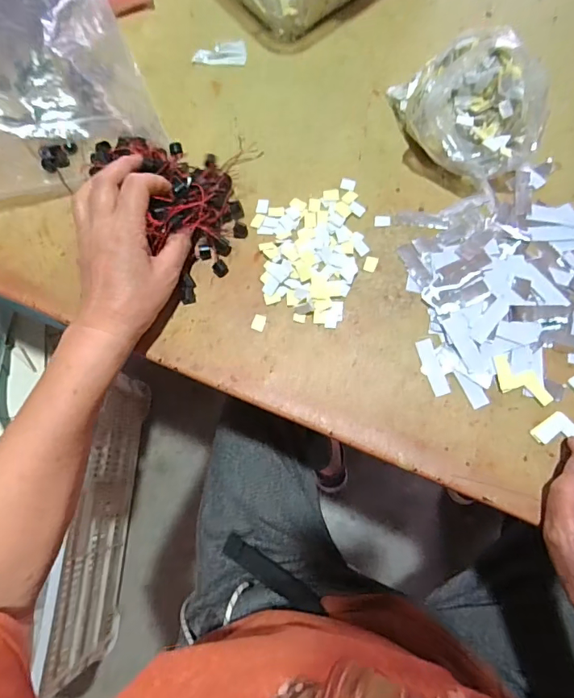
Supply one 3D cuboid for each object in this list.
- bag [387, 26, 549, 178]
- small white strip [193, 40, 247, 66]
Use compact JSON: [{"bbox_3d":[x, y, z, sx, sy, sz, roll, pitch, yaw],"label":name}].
[{"bbox_3d":[0.162,-0.205,0.407,0.103,0.075,0.110,-7,74,1],"label":"bag"},{"bbox_3d":[-0.070,-0.309,0.490,0.054,0.010,0.026,-1,74,3],"label":"small white strip"}]

